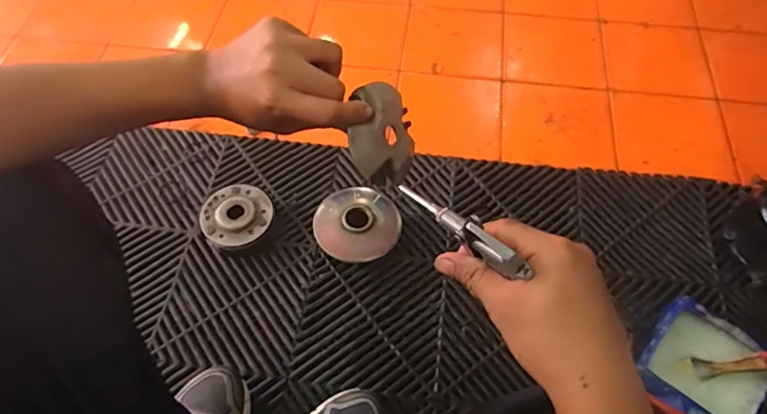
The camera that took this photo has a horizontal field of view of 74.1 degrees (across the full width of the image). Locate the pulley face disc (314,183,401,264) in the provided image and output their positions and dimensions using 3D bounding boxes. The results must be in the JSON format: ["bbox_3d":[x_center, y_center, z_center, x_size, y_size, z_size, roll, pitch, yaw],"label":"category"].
[{"bbox_3d":[-0.041,0.026,0.817,0.135,0.045,0.136,0,59,0],"label":"pulley face disc"}]

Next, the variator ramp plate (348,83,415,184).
[{"bbox_3d":[0.001,-0.062,0.425,0.018,0.073,0.084,-4,73,40],"label":"variator ramp plate"}]

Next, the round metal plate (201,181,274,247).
[{"bbox_3d":[-0.238,0.018,0.831,0.112,0.042,0.105,0,59,0],"label":"round metal plate"}]

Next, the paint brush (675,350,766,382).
[{"bbox_3d":[0.452,0.206,0.658,0.126,0.011,0.026,-12,57,16],"label":"paint brush"}]

